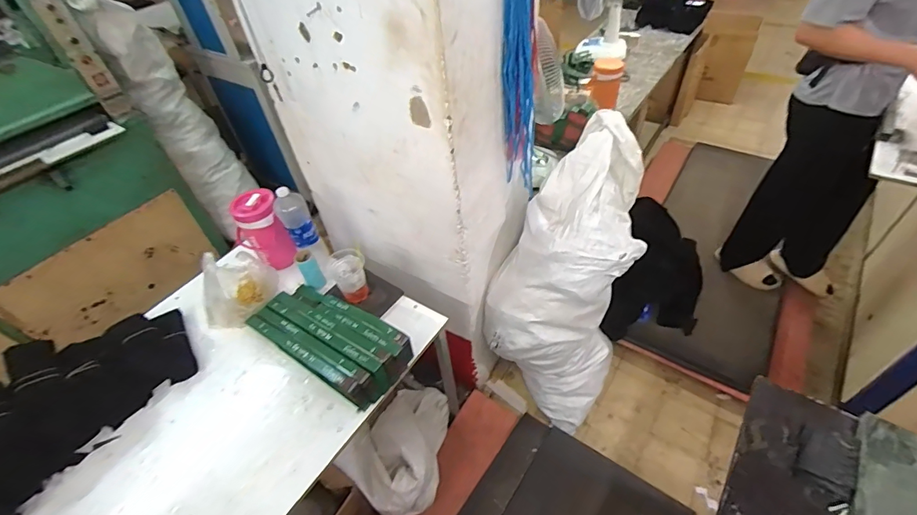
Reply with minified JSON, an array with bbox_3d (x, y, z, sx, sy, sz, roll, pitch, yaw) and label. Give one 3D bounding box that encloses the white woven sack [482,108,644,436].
[{"bbox_3d":[0.359,0.094,1.544,0.466,1.050,0.550,10,49,14],"label":"white woven sack"}]

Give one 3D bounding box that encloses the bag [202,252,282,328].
[{"bbox_3d":[-0.654,0.068,1.279,0.170,0.223,0.199,-1,47,4],"label":"bag"}]

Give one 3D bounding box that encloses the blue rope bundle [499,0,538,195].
[{"bbox_3d":[0.167,-0.484,1.138,0.103,0.744,0.136,3,48,8],"label":"blue rope bundle"}]

